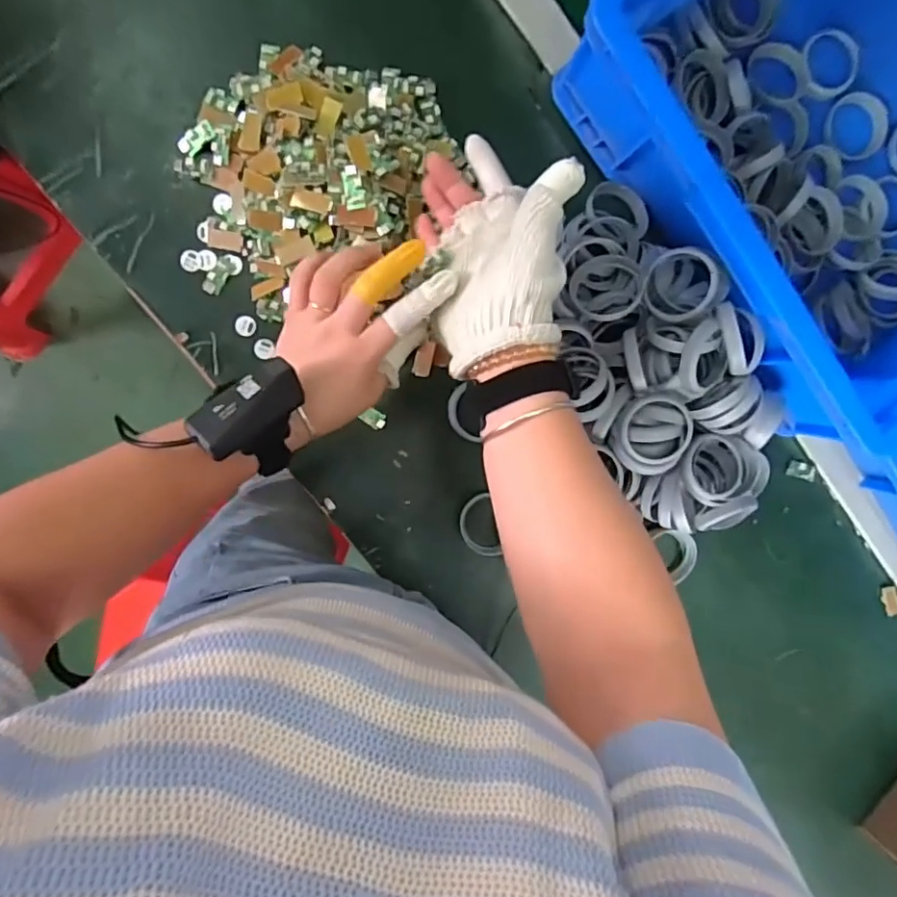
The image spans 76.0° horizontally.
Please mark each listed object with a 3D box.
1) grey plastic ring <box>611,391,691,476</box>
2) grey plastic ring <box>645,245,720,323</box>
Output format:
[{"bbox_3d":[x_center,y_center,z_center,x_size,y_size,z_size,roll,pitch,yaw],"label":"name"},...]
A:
[{"bbox_3d":[0.171,-0.012,0.478,0.062,0.023,0.071,-8,110,1],"label":"grey plastic ring"},{"bbox_3d":[0.192,-0.131,0.473,0.055,0.024,0.061,-48,66,15],"label":"grey plastic ring"}]

